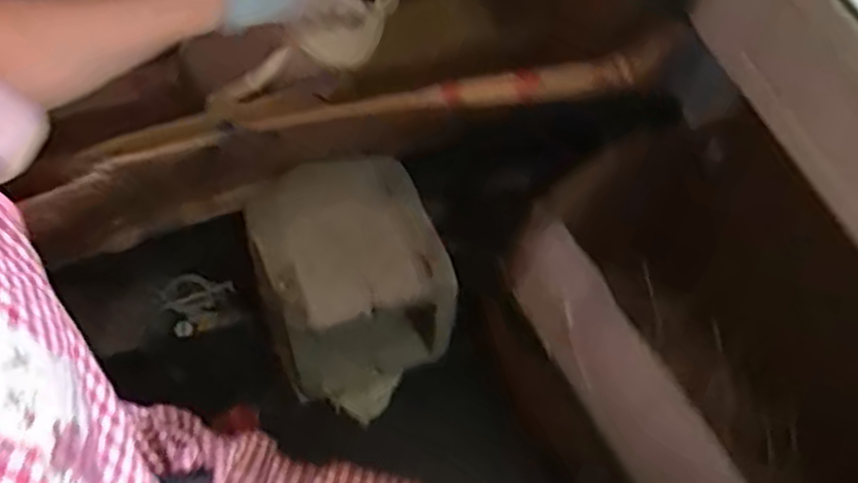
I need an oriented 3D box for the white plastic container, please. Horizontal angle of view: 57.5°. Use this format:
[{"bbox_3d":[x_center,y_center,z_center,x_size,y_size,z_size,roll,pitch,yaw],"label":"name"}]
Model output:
[{"bbox_3d":[-0.092,0.053,0.930,0.189,0.213,0.219,-20,60,-15],"label":"white plastic container"}]

